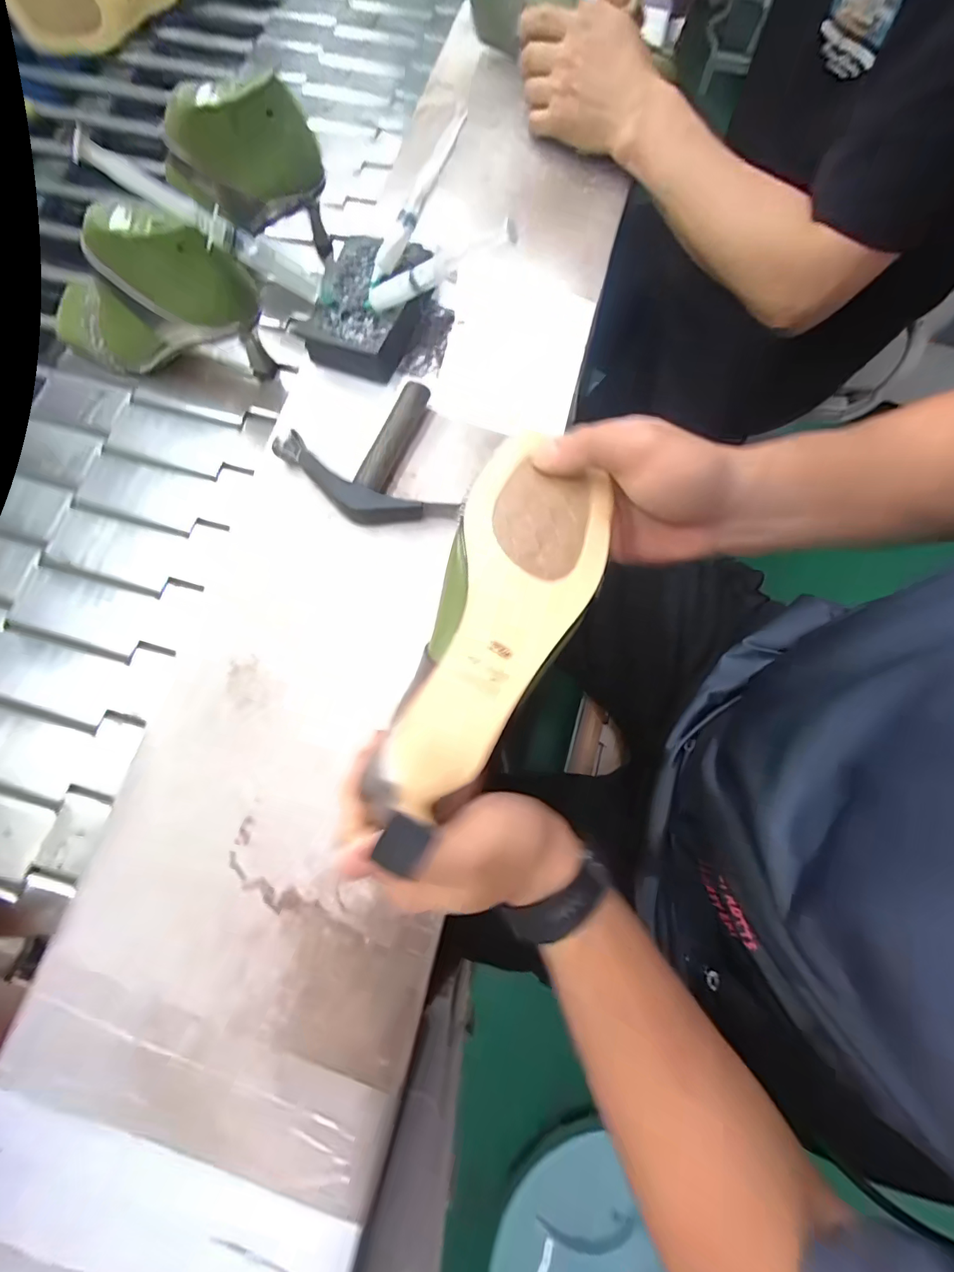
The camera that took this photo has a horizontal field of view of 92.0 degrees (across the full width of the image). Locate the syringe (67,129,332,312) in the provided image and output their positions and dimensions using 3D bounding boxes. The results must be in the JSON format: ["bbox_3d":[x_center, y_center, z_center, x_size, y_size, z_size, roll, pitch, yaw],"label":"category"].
[{"bbox_3d":[-0.193,-0.304,0.349,0.168,0.019,0.016,8,69,-41],"label":"syringe"}]

